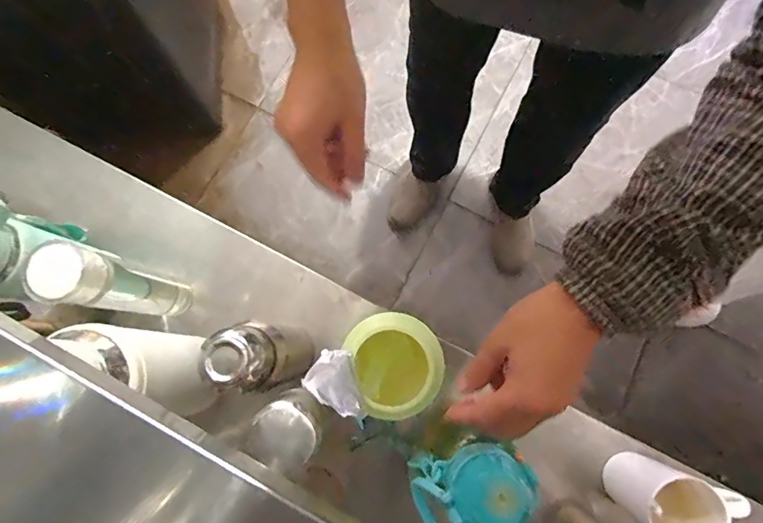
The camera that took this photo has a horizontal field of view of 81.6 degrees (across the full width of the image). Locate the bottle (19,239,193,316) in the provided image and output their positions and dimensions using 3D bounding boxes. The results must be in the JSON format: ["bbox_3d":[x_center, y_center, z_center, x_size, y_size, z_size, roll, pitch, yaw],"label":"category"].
[{"bbox_3d":[-0.288,0.031,0.497,0.054,0.230,0.054,0,78,0],"label":"bottle"}]

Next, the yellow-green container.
[{"bbox_3d":[0.016,0.106,0.470,0.090,0.074,0.104,-19,78,-4],"label":"yellow-green container"}]

